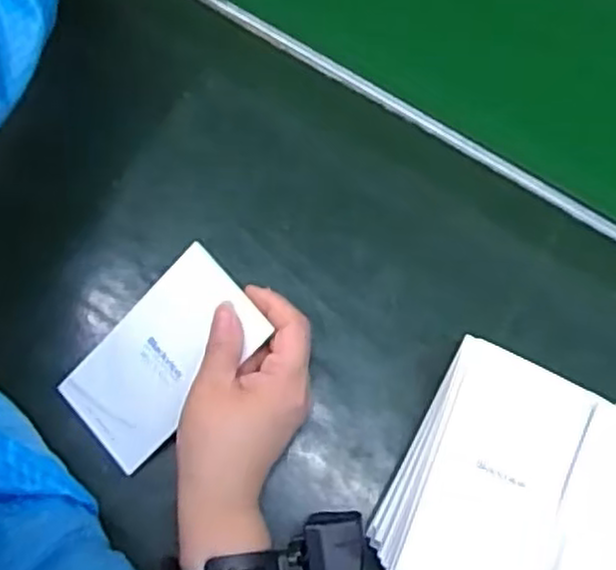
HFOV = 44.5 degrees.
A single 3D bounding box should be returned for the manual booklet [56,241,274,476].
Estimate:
[{"bbox_3d":[-0.081,0.042,0.423,0.117,0.006,0.064,-45,83,6],"label":"manual booklet"}]

